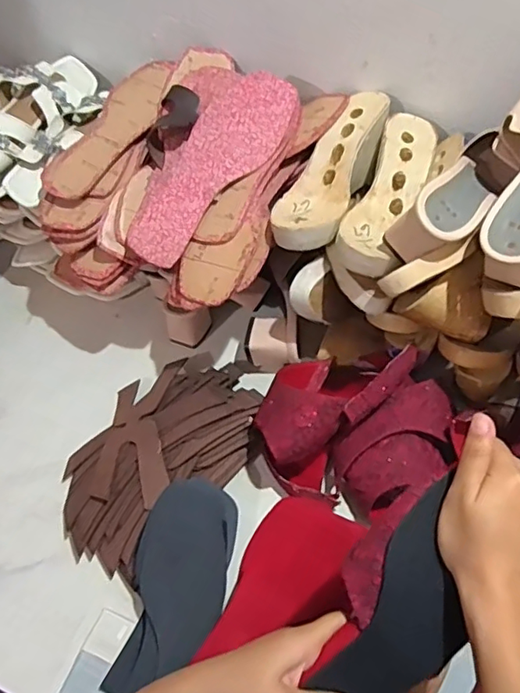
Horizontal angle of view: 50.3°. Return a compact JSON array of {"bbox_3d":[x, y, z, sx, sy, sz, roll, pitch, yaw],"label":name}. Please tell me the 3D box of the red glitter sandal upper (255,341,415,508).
[{"bbox_3d":[0.070,0.066,0.606,0.126,0.104,0.177,27,62,21],"label":"red glitter sandal upper"}]

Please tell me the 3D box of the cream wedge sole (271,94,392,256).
[{"bbox_3d":[0.076,-0.191,0.618,0.085,0.063,0.225,19,60,17],"label":"cream wedge sole"}]

